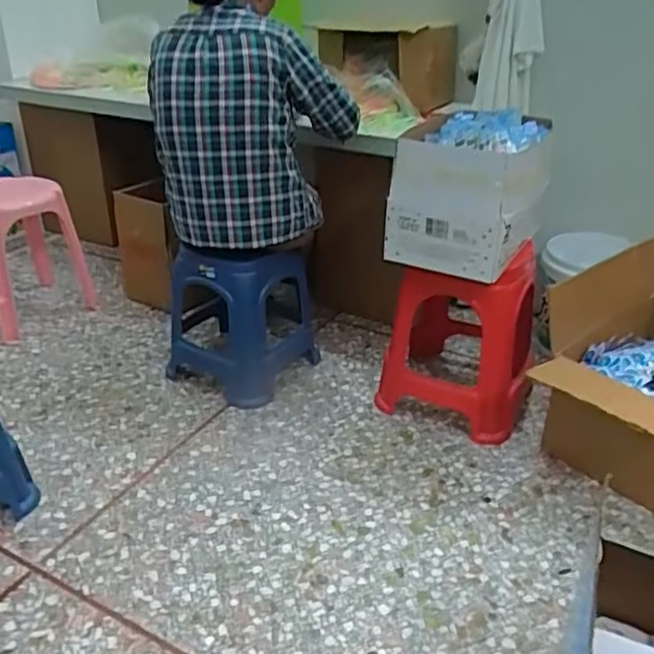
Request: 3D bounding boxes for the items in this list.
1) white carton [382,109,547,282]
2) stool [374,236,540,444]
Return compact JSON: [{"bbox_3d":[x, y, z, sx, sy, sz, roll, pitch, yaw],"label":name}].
[{"bbox_3d":[0.355,-0.331,1.581,0.309,0.268,0.430,13,31,22],"label":"white carton"},{"bbox_3d":[0.371,-0.002,1.774,0.374,0.451,0.400,12,31,21],"label":"stool"}]

